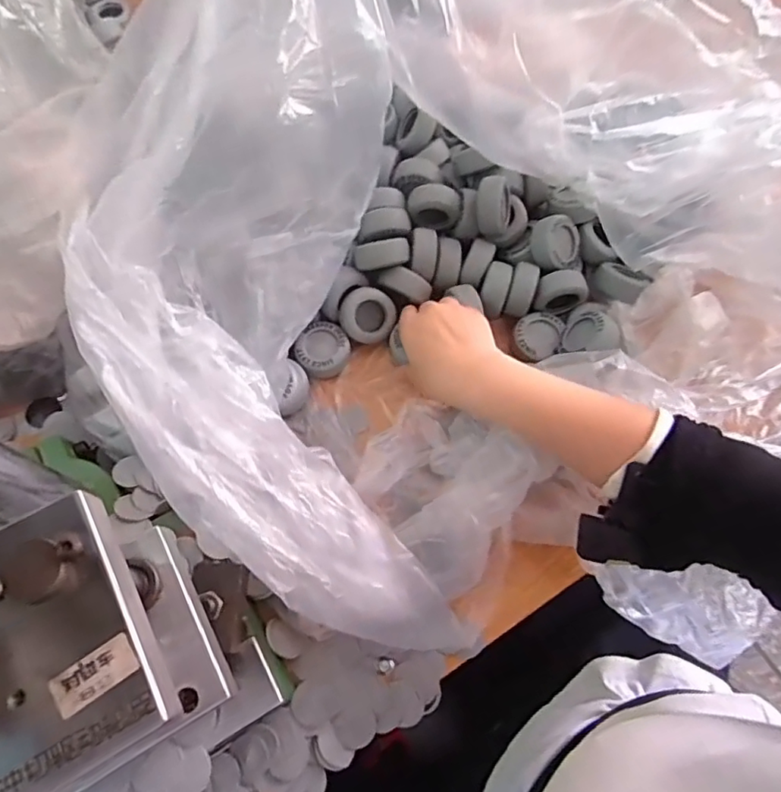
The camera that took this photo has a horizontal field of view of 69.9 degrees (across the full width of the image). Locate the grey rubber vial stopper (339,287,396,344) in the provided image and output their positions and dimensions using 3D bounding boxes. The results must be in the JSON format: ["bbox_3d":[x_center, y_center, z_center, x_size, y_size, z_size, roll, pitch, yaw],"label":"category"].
[{"bbox_3d":[-0.022,-0.075,0.525,0.049,0.023,0.050,-22,102,-7],"label":"grey rubber vial stopper"}]

